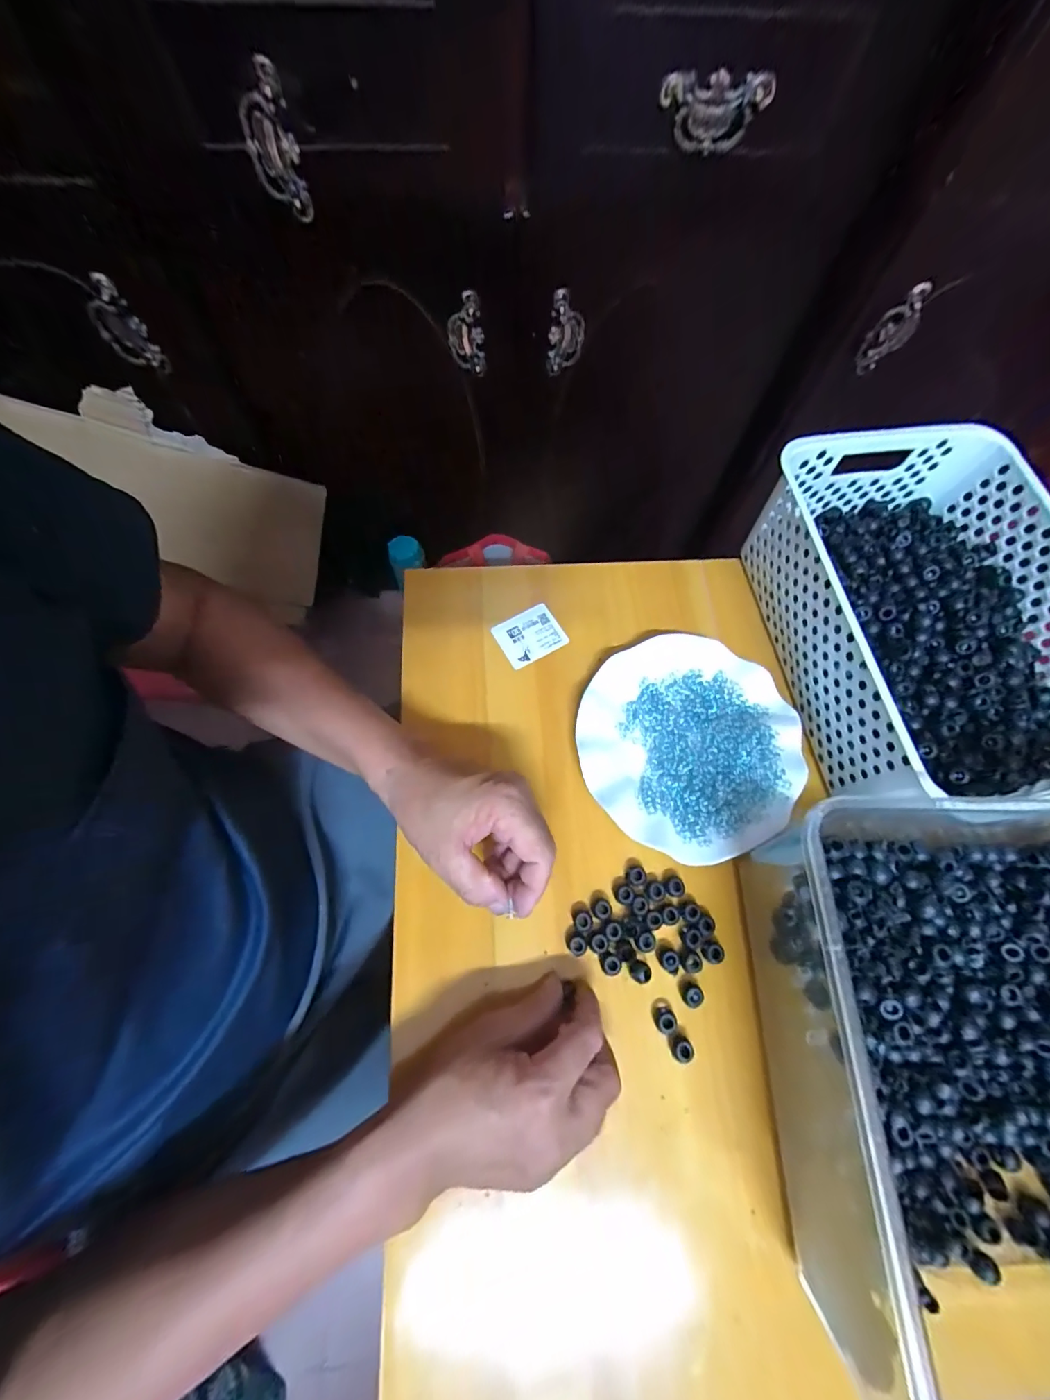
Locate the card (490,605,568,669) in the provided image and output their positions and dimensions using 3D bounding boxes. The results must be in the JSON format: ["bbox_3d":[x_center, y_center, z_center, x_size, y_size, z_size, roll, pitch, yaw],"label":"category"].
[{"bbox_3d":[0.005,-0.061,0.449,0.061,0.004,0.049,-28,73,-12],"label":"card"}]

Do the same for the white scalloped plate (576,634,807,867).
[{"bbox_3d":[0.136,0.037,0.403,0.175,0.030,0.182,1,70,-2],"label":"white scalloped plate"}]

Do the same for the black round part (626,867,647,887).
[{"bbox_3d":[0.087,0.139,0.372,0.016,0.012,0.014,-10,71,-6],"label":"black round part"}]

